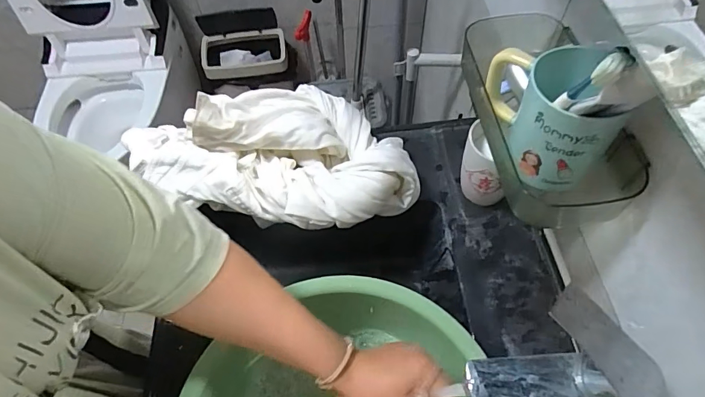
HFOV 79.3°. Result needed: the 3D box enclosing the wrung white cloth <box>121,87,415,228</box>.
[{"bbox_3d":[-0.107,-0.068,0.542,0.373,0.092,0.189,2,59,4],"label":"wrung white cloth"}]

